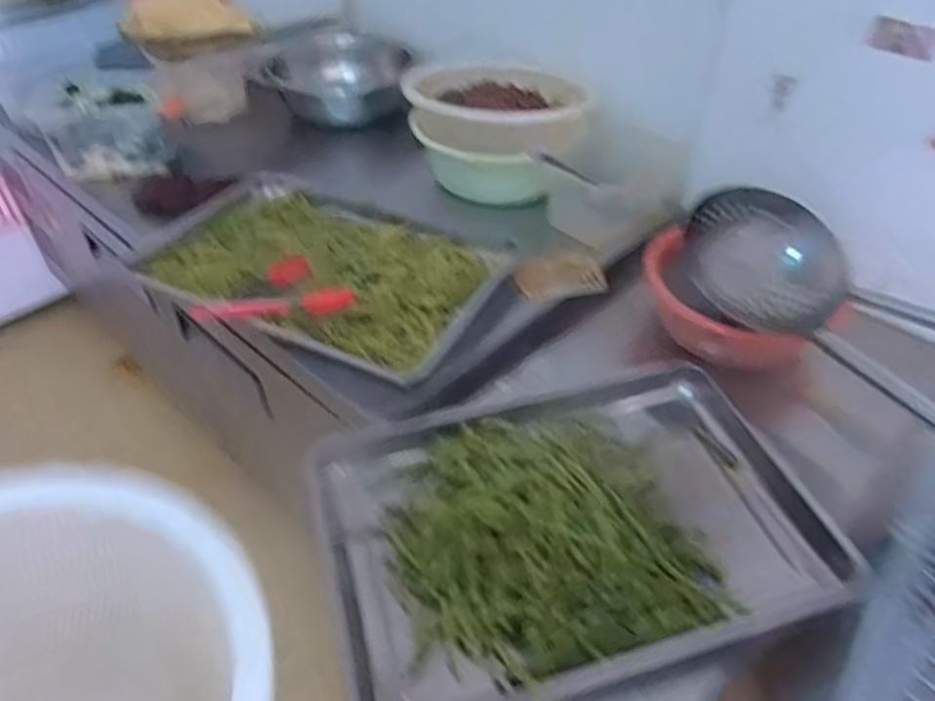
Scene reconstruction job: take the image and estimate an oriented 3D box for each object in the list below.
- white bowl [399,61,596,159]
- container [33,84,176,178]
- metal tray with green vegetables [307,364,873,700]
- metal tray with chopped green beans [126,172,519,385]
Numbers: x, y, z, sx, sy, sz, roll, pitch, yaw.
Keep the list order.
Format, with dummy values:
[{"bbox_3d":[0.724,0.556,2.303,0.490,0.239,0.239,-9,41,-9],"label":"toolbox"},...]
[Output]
[{"bbox_3d":[0.044,-0.434,1.258,0.312,0.112,0.314,7,41,1],"label":"white bowl"},{"bbox_3d":[-0.660,-0.405,1.275,0.196,0.130,0.099,0,41,-6],"label":"container"},{"bbox_3d":[0.114,0.187,0.832,0.551,0.124,0.395,-9,43,-15],"label":"metal tray with green vegetables"},{"bbox_3d":[-0.236,-0.142,1.119,0.528,0.041,0.384,20,43,16],"label":"metal tray with chopped green beans"}]

